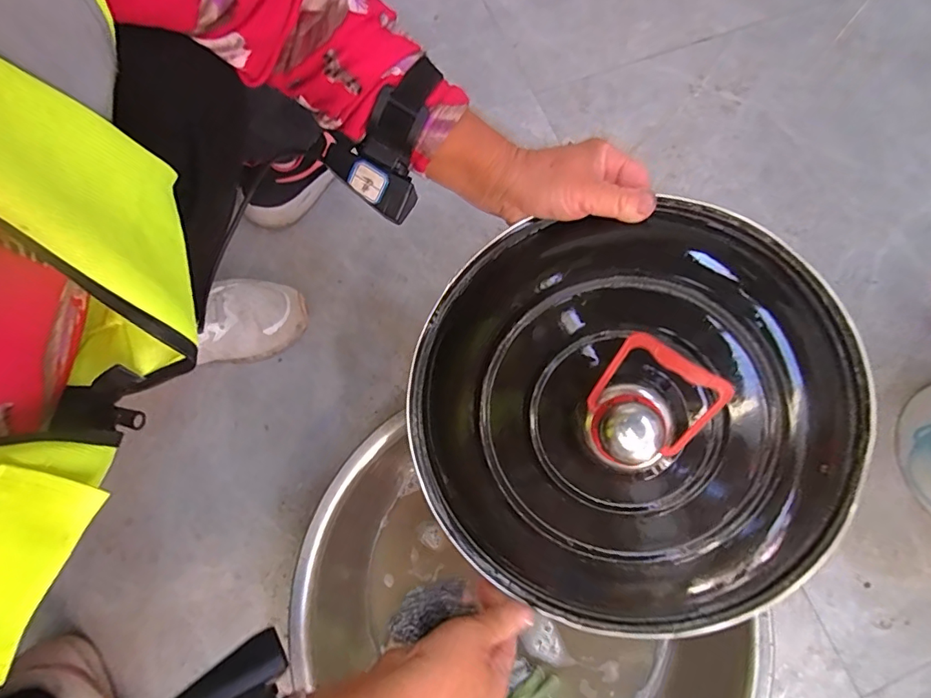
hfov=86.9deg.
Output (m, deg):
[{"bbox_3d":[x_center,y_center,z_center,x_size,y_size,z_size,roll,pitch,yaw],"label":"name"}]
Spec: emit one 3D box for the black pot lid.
[{"bbox_3d":[0.109,0.059,0.331,0.310,0.081,0.293,0,93,9],"label":"black pot lid"}]

